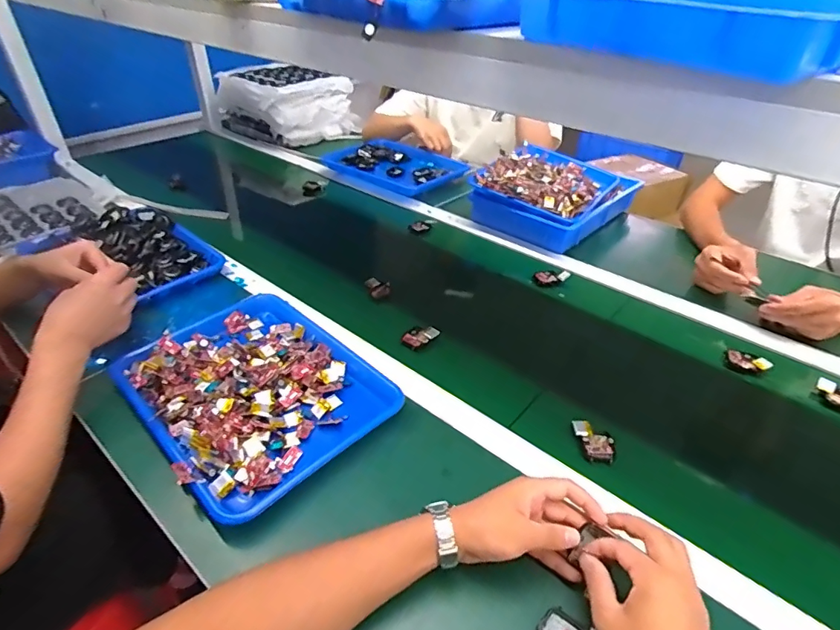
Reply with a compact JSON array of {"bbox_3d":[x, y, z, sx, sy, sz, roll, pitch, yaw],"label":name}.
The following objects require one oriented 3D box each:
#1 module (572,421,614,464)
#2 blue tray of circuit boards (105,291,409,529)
[{"bbox_3d":[0.207,0.151,0.581,0.047,0.017,0.048,8,37,9],"label":"module"},{"bbox_3d":[-0.213,0.091,0.637,0.264,0.037,0.337,-29,46,-34],"label":"blue tray of circuit boards"}]

